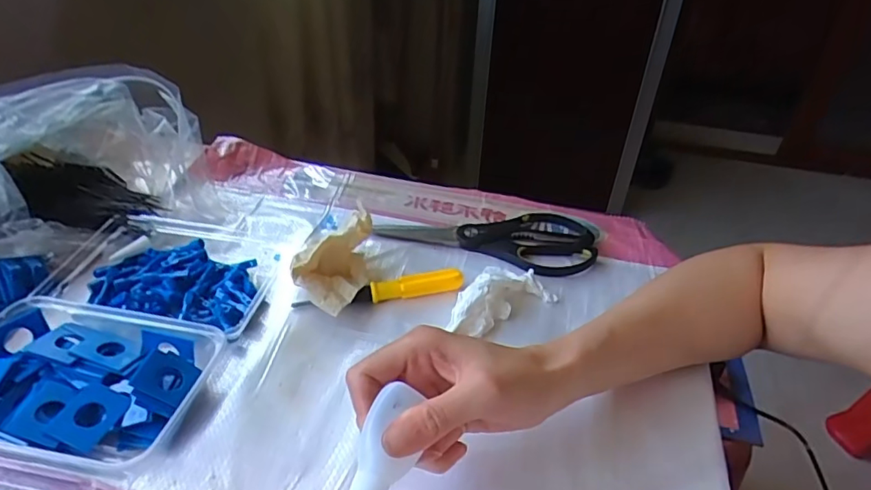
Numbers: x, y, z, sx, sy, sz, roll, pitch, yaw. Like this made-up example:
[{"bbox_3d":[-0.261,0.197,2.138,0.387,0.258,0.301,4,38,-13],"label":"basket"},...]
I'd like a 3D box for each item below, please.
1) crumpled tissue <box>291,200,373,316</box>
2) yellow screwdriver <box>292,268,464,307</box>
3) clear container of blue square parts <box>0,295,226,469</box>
[{"bbox_3d":[-0.089,0.014,0.463,0.060,0.057,0.098,3,37,-1],"label":"crumpled tissue"},{"bbox_3d":[-0.046,0.040,0.463,0.141,0.019,0.015,-9,39,-15],"label":"yellow screwdriver"},{"bbox_3d":[-0.240,0.093,0.363,0.153,0.035,0.113,11,38,11],"label":"clear container of blue square parts"}]

